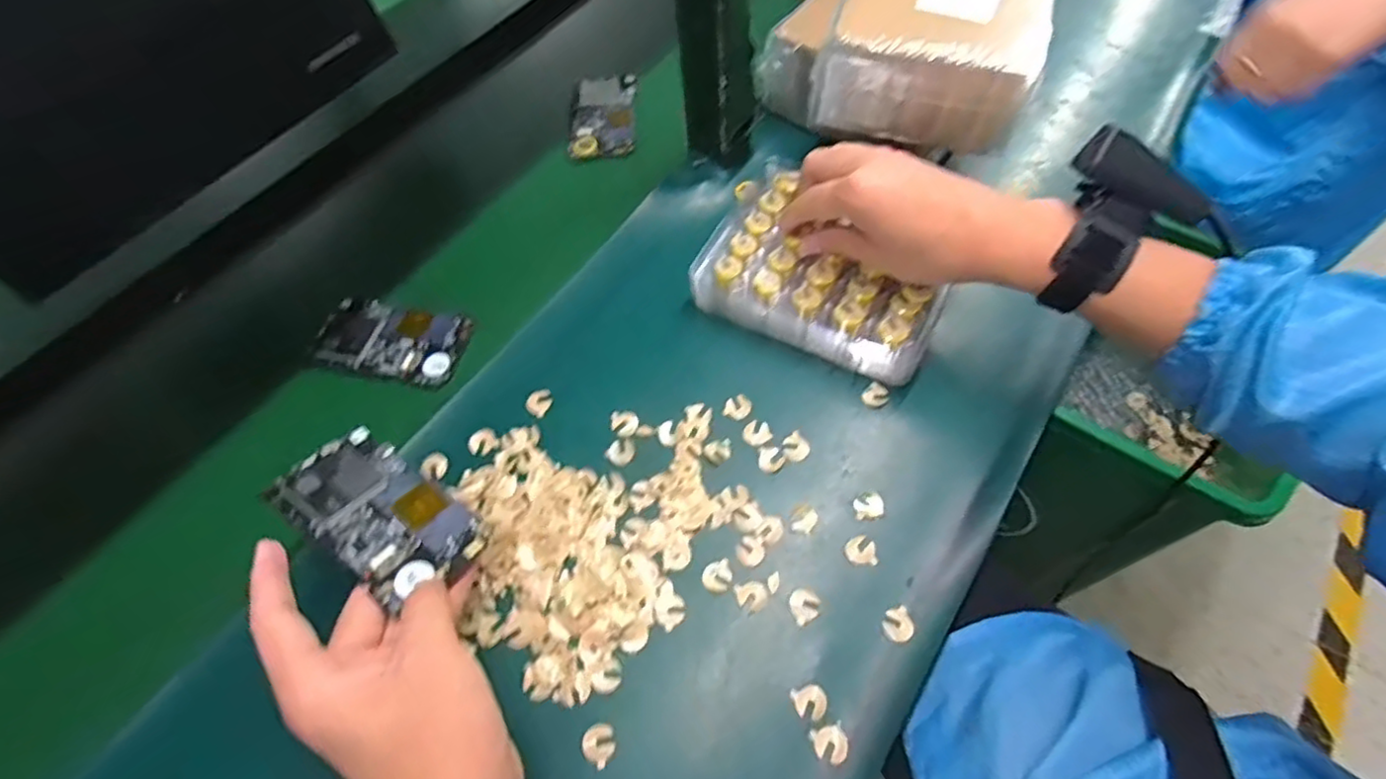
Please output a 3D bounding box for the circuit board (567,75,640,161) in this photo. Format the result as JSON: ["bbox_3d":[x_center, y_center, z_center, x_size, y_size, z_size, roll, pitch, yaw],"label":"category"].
[{"bbox_3d":[-0.090,-0.276,0.654,0.064,0.017,0.116,-4,58,5],"label":"circuit board"}]

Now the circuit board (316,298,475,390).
[{"bbox_3d":[-0.240,-0.039,0.517,0.120,0.010,0.065,8,60,12],"label":"circuit board"}]

